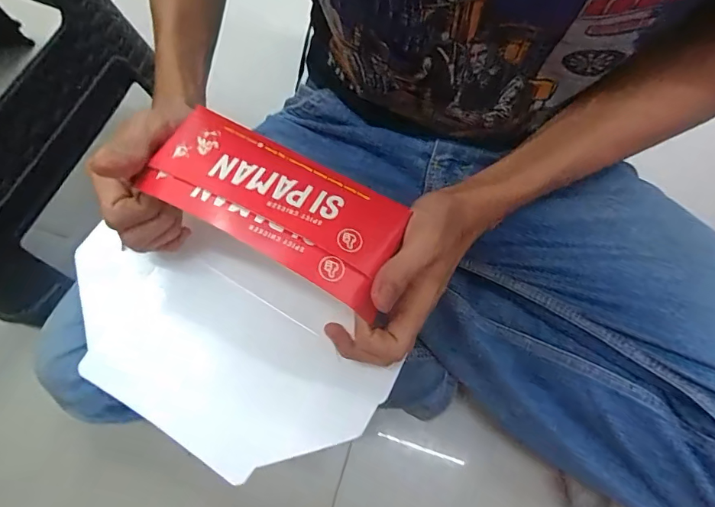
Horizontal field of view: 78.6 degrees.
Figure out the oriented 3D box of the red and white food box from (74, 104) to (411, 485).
[{"bbox_3d":[-0.095,0.029,0.316,0.258,0.116,0.206,29,74,11],"label":"red and white food box"}]

